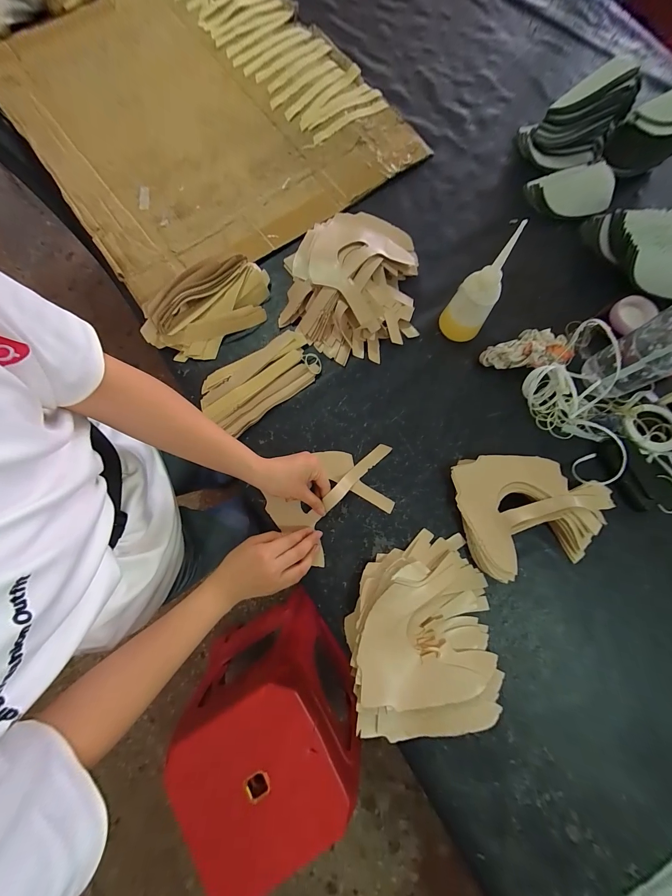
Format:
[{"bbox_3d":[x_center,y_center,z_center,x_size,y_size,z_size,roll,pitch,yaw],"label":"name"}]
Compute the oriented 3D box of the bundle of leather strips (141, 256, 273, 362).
[{"bbox_3d":[-0.212,-0.234,0.505,0.211,0.034,0.124,-39,82,-9],"label":"bundle of leather strips"}]

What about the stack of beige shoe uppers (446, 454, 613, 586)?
[{"bbox_3d":[0.294,0.086,0.444,0.220,0.046,0.165,-9,78,-3],"label":"stack of beige shoe uppers"}]

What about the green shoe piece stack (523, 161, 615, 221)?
[{"bbox_3d":[0.424,-0.471,0.554,0.131,0.054,0.085,7,78,0],"label":"green shoe piece stack"}]

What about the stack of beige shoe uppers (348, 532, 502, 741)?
[{"bbox_3d":[0.115,0.247,0.413,0.191,0.033,0.230,-4,78,-2],"label":"stack of beige shoe uppers"}]

